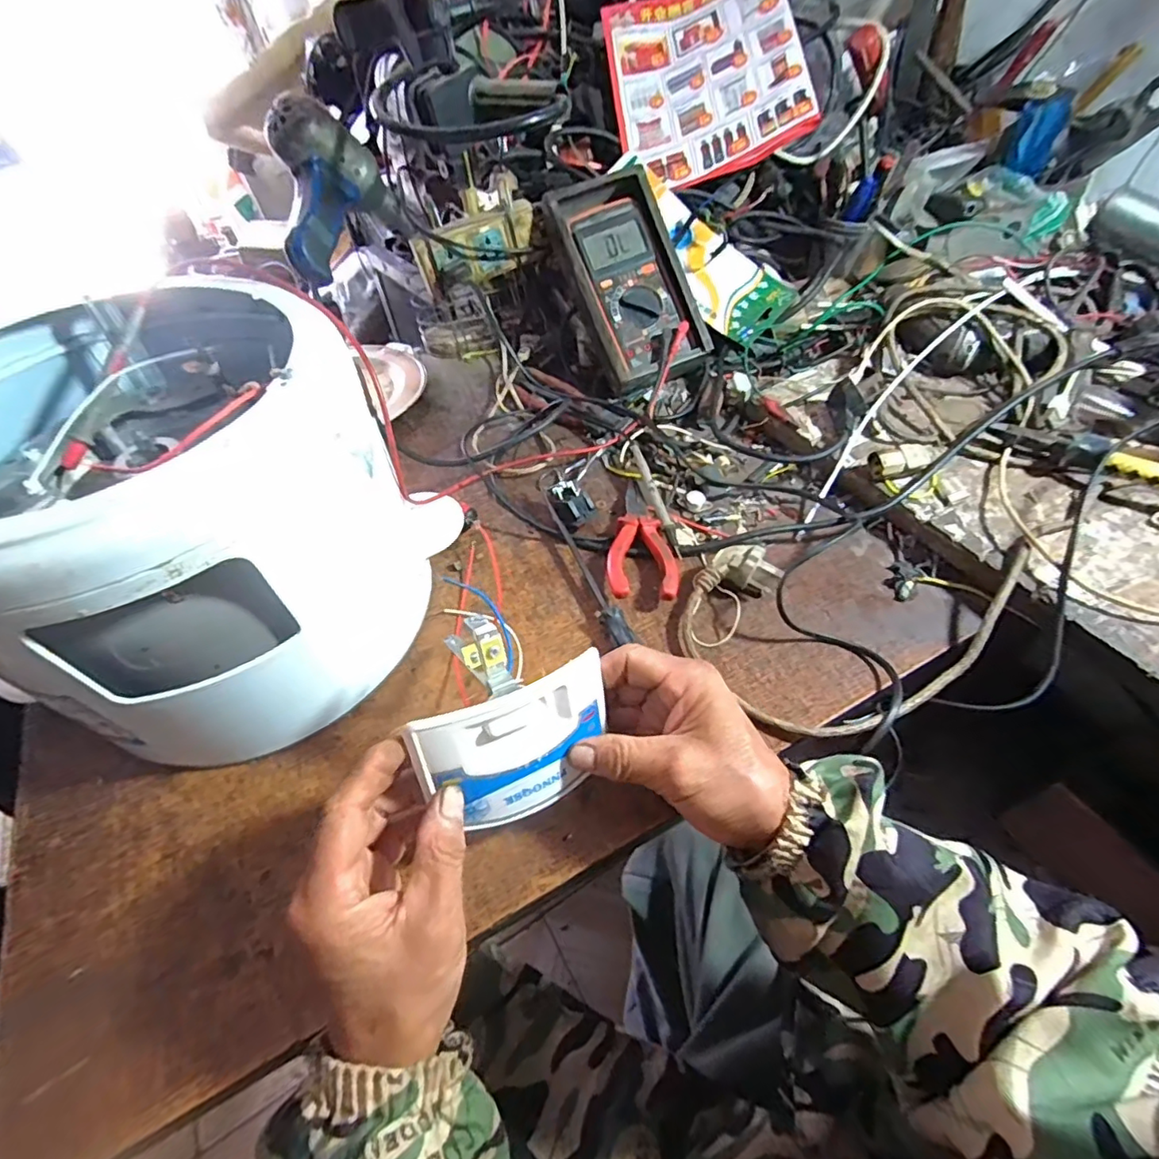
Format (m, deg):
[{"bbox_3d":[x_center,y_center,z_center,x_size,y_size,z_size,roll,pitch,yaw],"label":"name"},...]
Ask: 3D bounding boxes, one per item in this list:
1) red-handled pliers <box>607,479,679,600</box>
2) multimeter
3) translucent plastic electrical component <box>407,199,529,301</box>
[{"bbox_3d":[0.050,-0.035,0.462,0.052,0.023,0.132,-1,53,5],"label":"red-handled pliers"},{"bbox_3d":[0.048,-0.305,0.580,0.114,0.040,0.208,-21,88,-2],"label":"multimeter"},{"bbox_3d":[-0.106,-0.346,0.572,0.128,0.076,0.040,-25,37,-10],"label":"translucent plastic electrical component"}]

